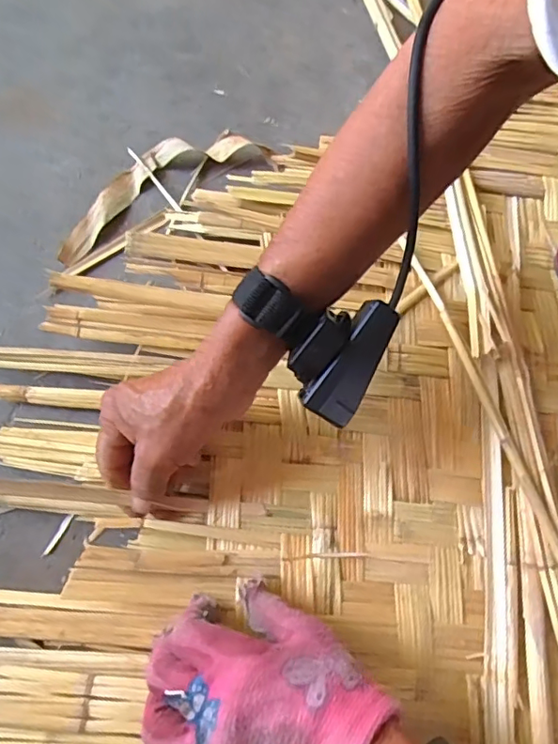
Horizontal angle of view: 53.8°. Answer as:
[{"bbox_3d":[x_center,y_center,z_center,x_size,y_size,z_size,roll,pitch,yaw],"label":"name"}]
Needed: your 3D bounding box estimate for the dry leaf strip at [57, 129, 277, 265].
[{"bbox_3d":[-0.105,-0.164,0.470,0.200,0.018,0.063,-30,76,-14],"label":"dry leaf strip"}]

